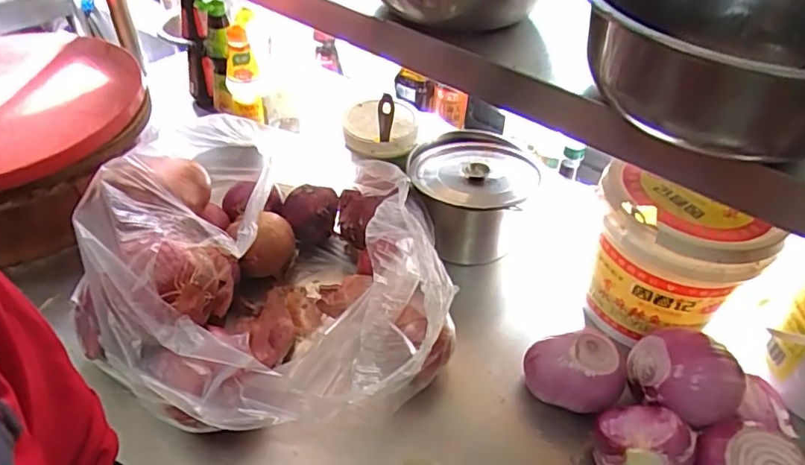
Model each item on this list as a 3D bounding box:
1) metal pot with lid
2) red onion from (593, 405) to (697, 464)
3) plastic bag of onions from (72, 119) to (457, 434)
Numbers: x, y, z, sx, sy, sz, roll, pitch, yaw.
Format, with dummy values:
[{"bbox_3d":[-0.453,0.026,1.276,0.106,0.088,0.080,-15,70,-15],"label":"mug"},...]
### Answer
[{"bbox_3d":[0.092,-0.042,0.754,0.151,0.141,0.150,2,43,-1],"label":"metal pot with lid"},{"bbox_3d":[0.228,0.210,0.539,0.083,0.080,0.081,19,45,17],"label":"red onion"},{"bbox_3d":[-0.119,0.043,0.595,0.351,0.217,0.333,13,44,11],"label":"plastic bag of onions"}]

